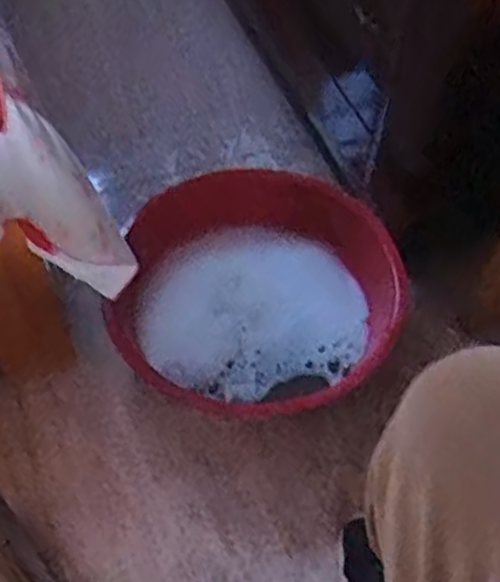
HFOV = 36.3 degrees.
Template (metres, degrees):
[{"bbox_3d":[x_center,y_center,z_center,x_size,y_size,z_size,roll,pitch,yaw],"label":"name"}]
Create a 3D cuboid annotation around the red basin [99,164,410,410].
[{"bbox_3d":[0.009,0.017,1.064,0.392,0.134,0.359,1,55,-1],"label":"red basin"}]

